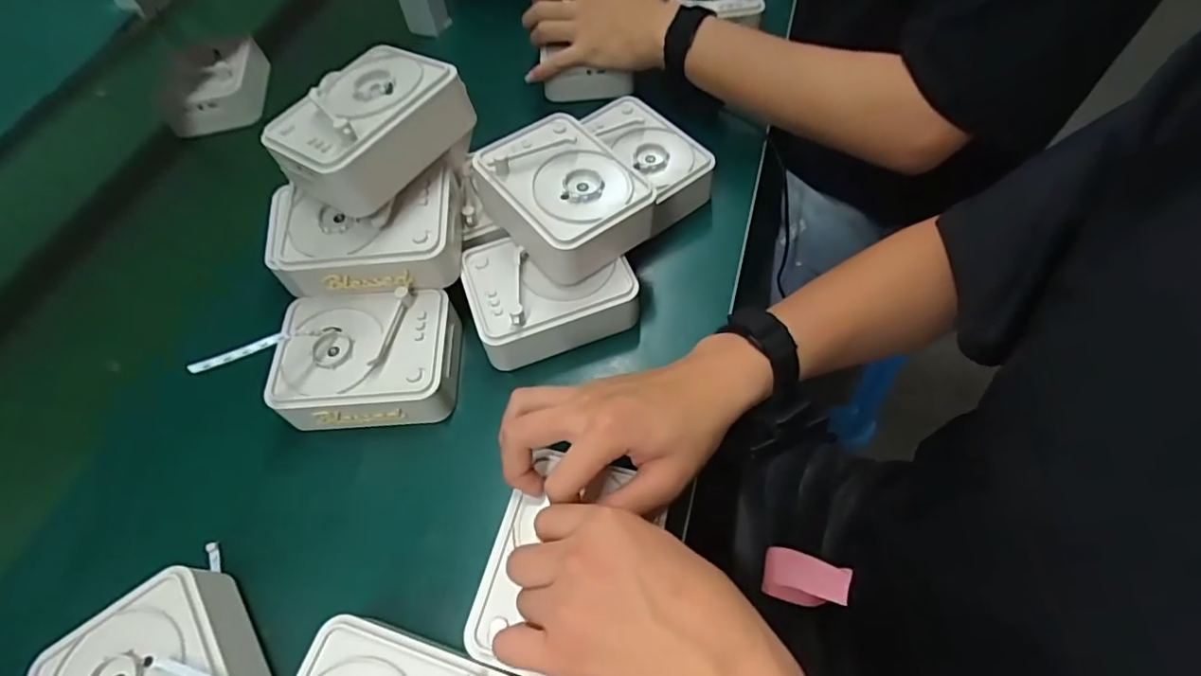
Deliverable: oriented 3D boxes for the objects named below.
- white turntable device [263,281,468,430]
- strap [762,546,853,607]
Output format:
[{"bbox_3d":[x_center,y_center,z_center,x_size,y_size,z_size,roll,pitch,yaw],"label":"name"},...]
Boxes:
[{"bbox_3d":[-0.173,0.018,0.441,0.128,0.055,0.098,-5,59,1],"label":"white turntable device"},{"bbox_3d":[0.161,0.190,0.458,0.057,0.050,0.034,17,61,14],"label":"strap"}]

